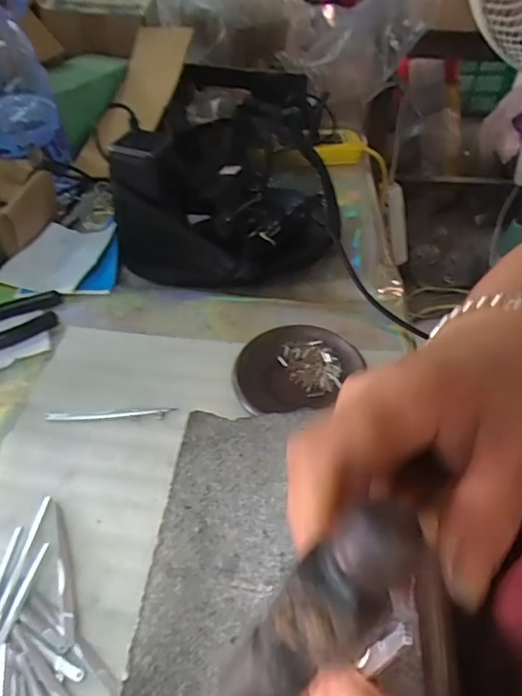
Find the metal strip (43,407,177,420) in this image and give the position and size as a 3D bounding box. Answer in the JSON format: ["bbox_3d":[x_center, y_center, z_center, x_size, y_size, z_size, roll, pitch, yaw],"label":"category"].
[{"bbox_3d":[-0.126,0.054,0.442,0.108,0.004,0.008,-3,46,-2],"label":"metal strip"}]

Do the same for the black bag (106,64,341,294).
[{"bbox_3d":[-0.029,-0.221,0.619,0.231,0.120,0.306,4,46,4],"label":"black bag"}]

